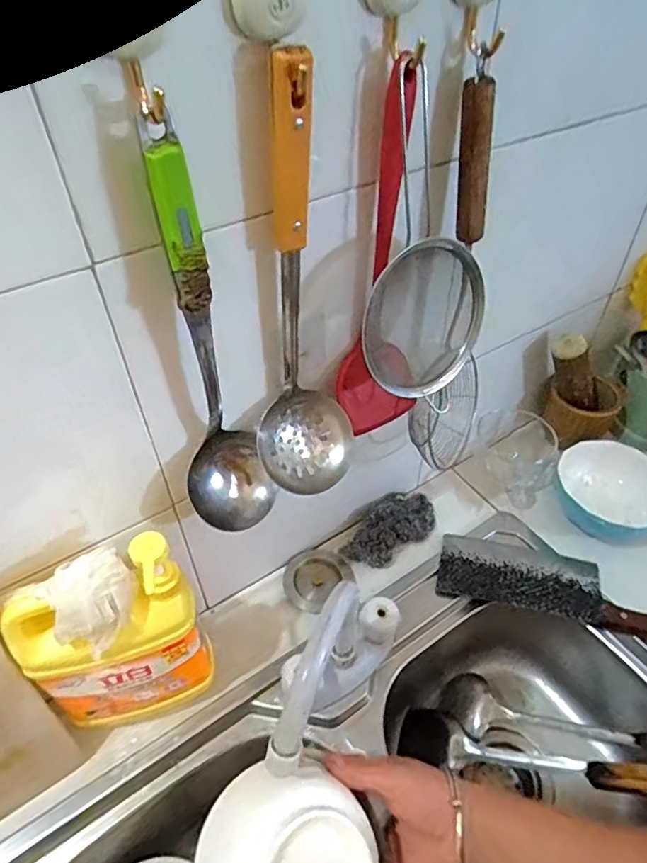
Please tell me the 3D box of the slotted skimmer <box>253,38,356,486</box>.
[{"bbox_3d":[-0.014,-0.082,0.435,0.086,0.346,0.075,-1,44,-2],"label":"slotted skimmer"}]

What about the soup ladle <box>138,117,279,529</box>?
[{"bbox_3d":[-0.081,-0.047,0.415,0.069,0.318,0.059,-5,45,-6],"label":"soup ladle"}]

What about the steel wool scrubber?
[{"bbox_3d":[0.089,0.124,0.729,0.141,0.040,0.072,-30,52,-27],"label":"steel wool scrubber"}]

